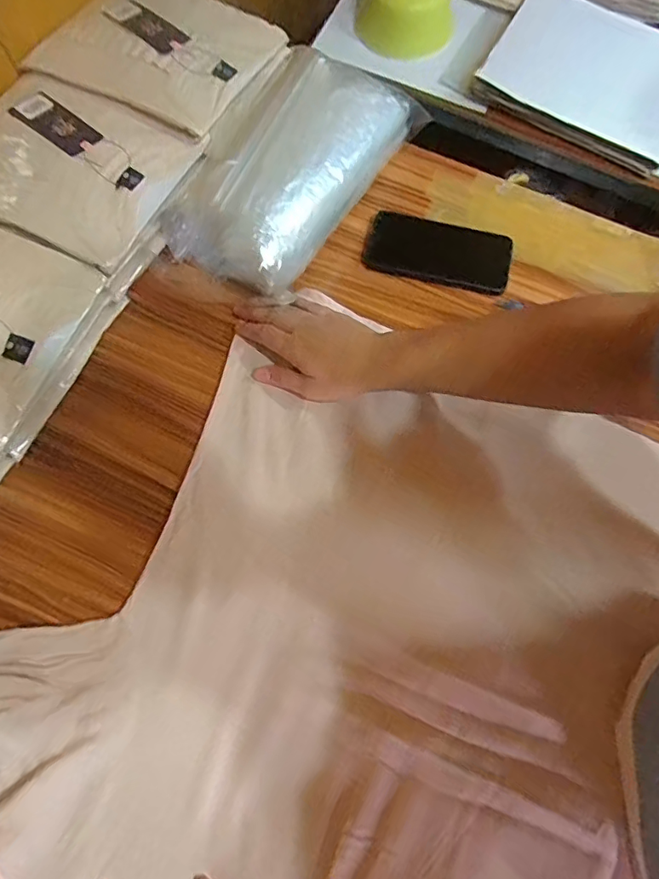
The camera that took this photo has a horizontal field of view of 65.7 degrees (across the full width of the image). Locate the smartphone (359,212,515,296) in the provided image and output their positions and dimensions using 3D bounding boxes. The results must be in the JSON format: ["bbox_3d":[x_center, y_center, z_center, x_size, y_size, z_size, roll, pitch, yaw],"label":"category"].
[{"bbox_3d":[0.127,-0.220,0.599,0.169,0.015,0.080,16,73,5],"label":"smartphone"}]

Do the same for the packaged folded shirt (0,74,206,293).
[{"bbox_3d":[-0.294,-0.301,0.575,0.243,0.042,0.194,23,74,6],"label":"packaged folded shirt"}]

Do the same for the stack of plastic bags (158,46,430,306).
[{"bbox_3d":[-0.049,-0.303,0.581,0.174,0.107,0.310,29,75,8],"label":"stack of plastic bags"}]

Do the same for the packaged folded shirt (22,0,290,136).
[{"bbox_3d":[-0.211,-0.479,0.623,0.251,0.042,0.201,23,74,7],"label":"packaged folded shirt"}]

